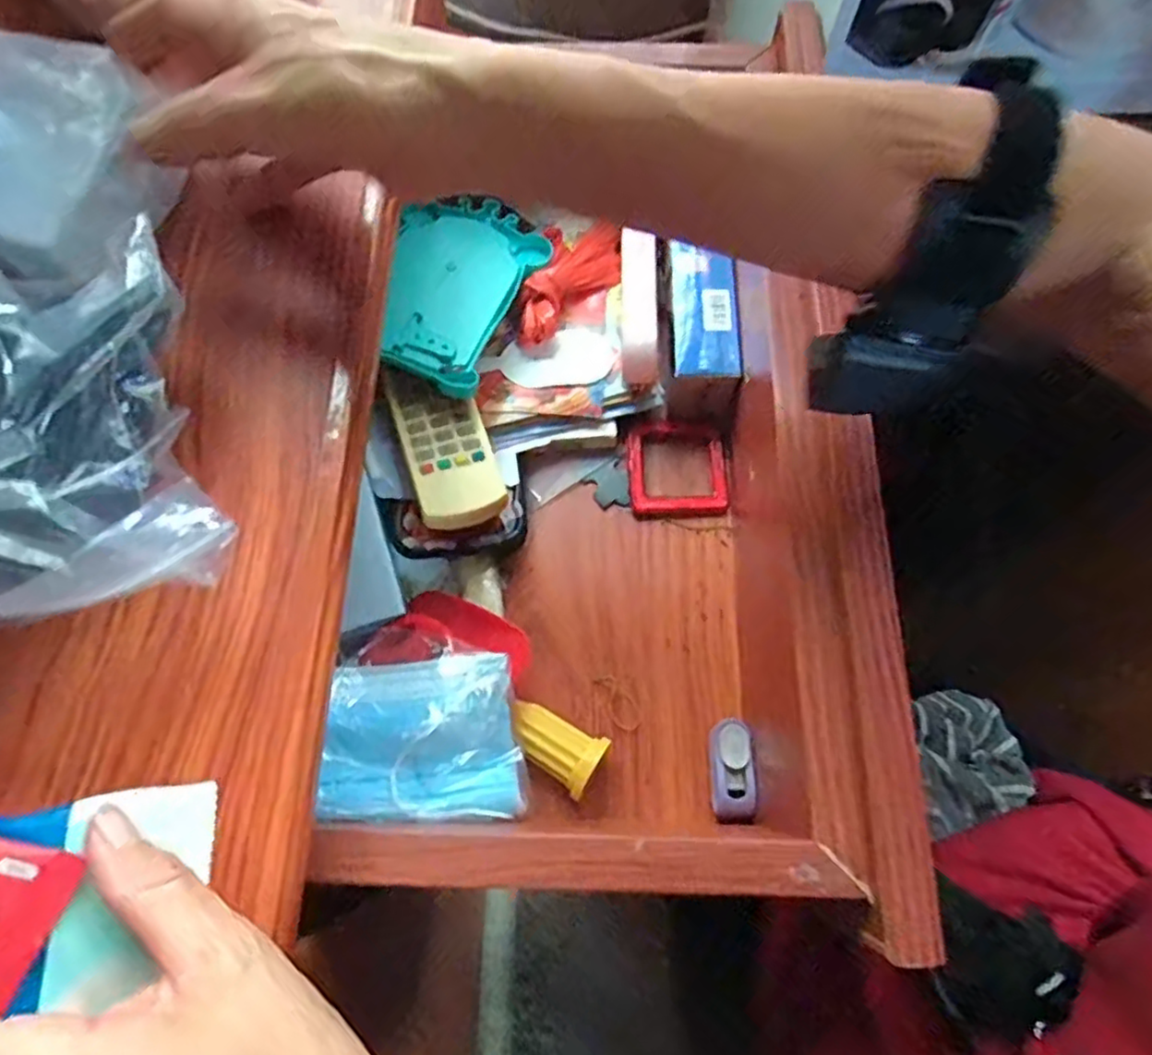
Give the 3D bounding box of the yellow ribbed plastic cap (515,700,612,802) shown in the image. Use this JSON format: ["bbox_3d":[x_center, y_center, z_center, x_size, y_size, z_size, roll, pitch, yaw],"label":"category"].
[{"bbox_3d":[-0.012,0.119,0.373,0.053,0.025,0.031,30,72,10],"label":"yellow ribbed plastic cap"}]

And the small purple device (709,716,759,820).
[{"bbox_3d":[0.085,0.132,0.371,0.022,0.019,0.051,1,70,-1],"label":"small purple device"}]

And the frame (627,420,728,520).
[{"bbox_3d":[0.064,-0.039,0.436,0.061,0.014,0.064,-3,70,-2],"label":"frame"}]

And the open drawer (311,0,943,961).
[{"bbox_3d":[0.007,-0.047,0.377,0.247,0.134,0.432,1,70,-1],"label":"open drawer"}]

